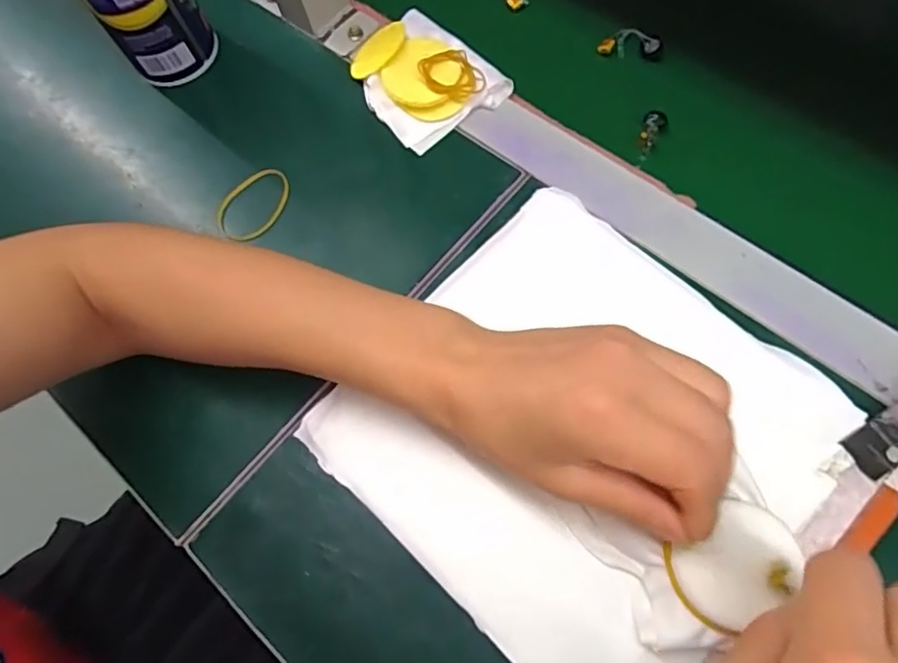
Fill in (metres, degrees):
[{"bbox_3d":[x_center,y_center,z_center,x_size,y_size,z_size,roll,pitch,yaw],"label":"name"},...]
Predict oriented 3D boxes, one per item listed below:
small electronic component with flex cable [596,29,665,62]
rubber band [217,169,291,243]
[{"bbox_3d":[0.133,-0.210,0.435,0.044,0.014,0.024,10,71,10],"label":"small electronic component with flex cable"},{"bbox_3d":[-0.131,-0.084,0.403,0.056,0.005,0.041,-38,73,-6],"label":"rubber band"}]

